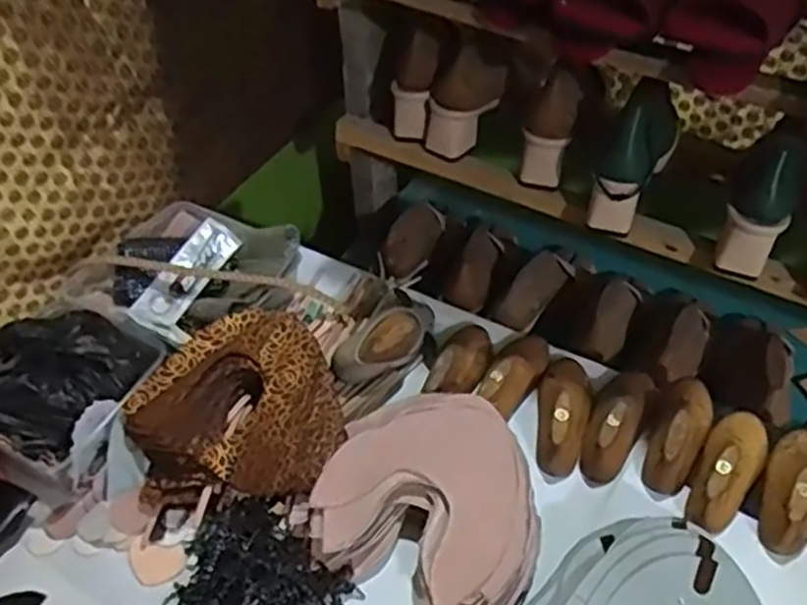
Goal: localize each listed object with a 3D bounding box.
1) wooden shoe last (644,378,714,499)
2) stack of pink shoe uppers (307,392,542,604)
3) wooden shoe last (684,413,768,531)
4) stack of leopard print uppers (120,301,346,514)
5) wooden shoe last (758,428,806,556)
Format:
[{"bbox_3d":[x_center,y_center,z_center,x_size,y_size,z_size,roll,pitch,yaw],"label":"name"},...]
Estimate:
[{"bbox_3d":[0.270,0.116,0.738,0.050,0.054,0.142,21,49,21],"label":"wooden shoe last"},{"bbox_3d":[0.028,0.174,0.673,0.185,0.065,0.192,14,47,15],"label":"stack of pink shoe uppers"},{"bbox_3d":[0.299,0.149,0.700,0.051,0.054,0.149,28,52,27],"label":"wooden shoe last"},{"bbox_3d":[-0.155,0.095,0.694,0.188,0.043,0.185,-17,47,-15],"label":"stack of leopard print uppers"},{"bbox_3d":[0.358,0.161,0.690,0.049,0.062,0.127,25,50,24],"label":"wooden shoe last"}]

